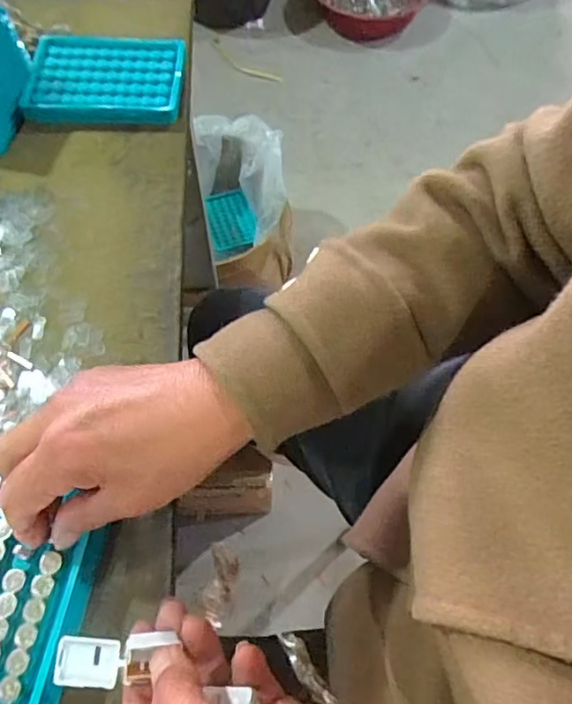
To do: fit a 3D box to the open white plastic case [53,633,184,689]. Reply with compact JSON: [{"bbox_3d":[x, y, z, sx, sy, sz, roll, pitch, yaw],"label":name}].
[{"bbox_3d":[-0.079,0.140,0.257,0.049,0.011,0.021,-3,61,-9],"label":"open white plastic case"}]

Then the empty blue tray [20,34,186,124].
[{"bbox_3d":[-0.158,-0.245,0.505,0.130,0.022,0.095,1,61,-1],"label":"empty blue tray"}]

